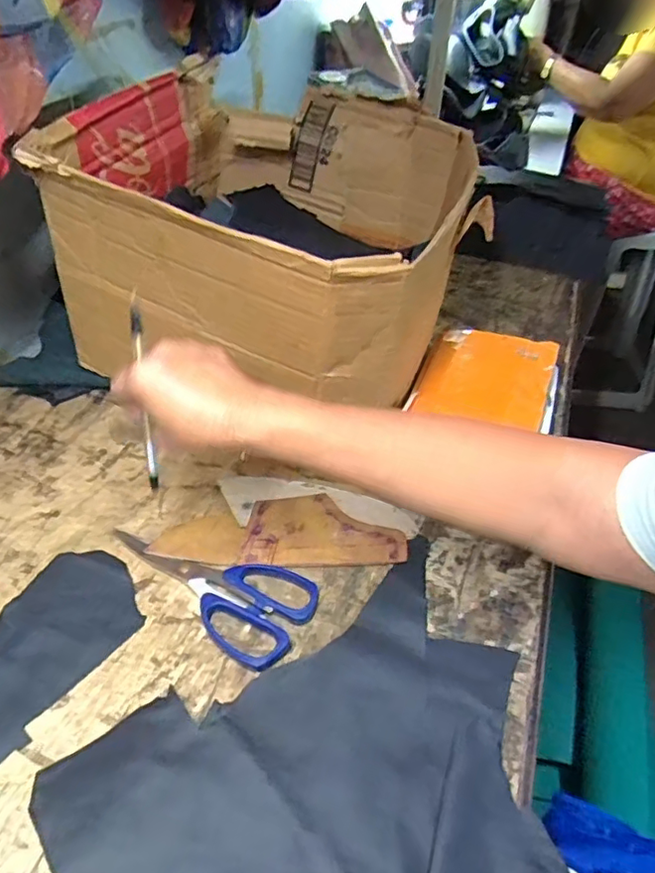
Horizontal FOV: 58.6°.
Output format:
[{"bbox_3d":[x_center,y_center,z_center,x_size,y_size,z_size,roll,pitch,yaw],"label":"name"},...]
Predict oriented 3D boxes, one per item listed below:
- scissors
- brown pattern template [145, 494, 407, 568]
[{"bbox_3d":[-0.098,0.114,0.474,0.181,0.009,0.081,23,45,24],"label":"scissors"},{"bbox_3d":[-0.040,0.083,0.512,0.207,0.007,0.073,-1,43,-3],"label":"brown pattern template"}]

